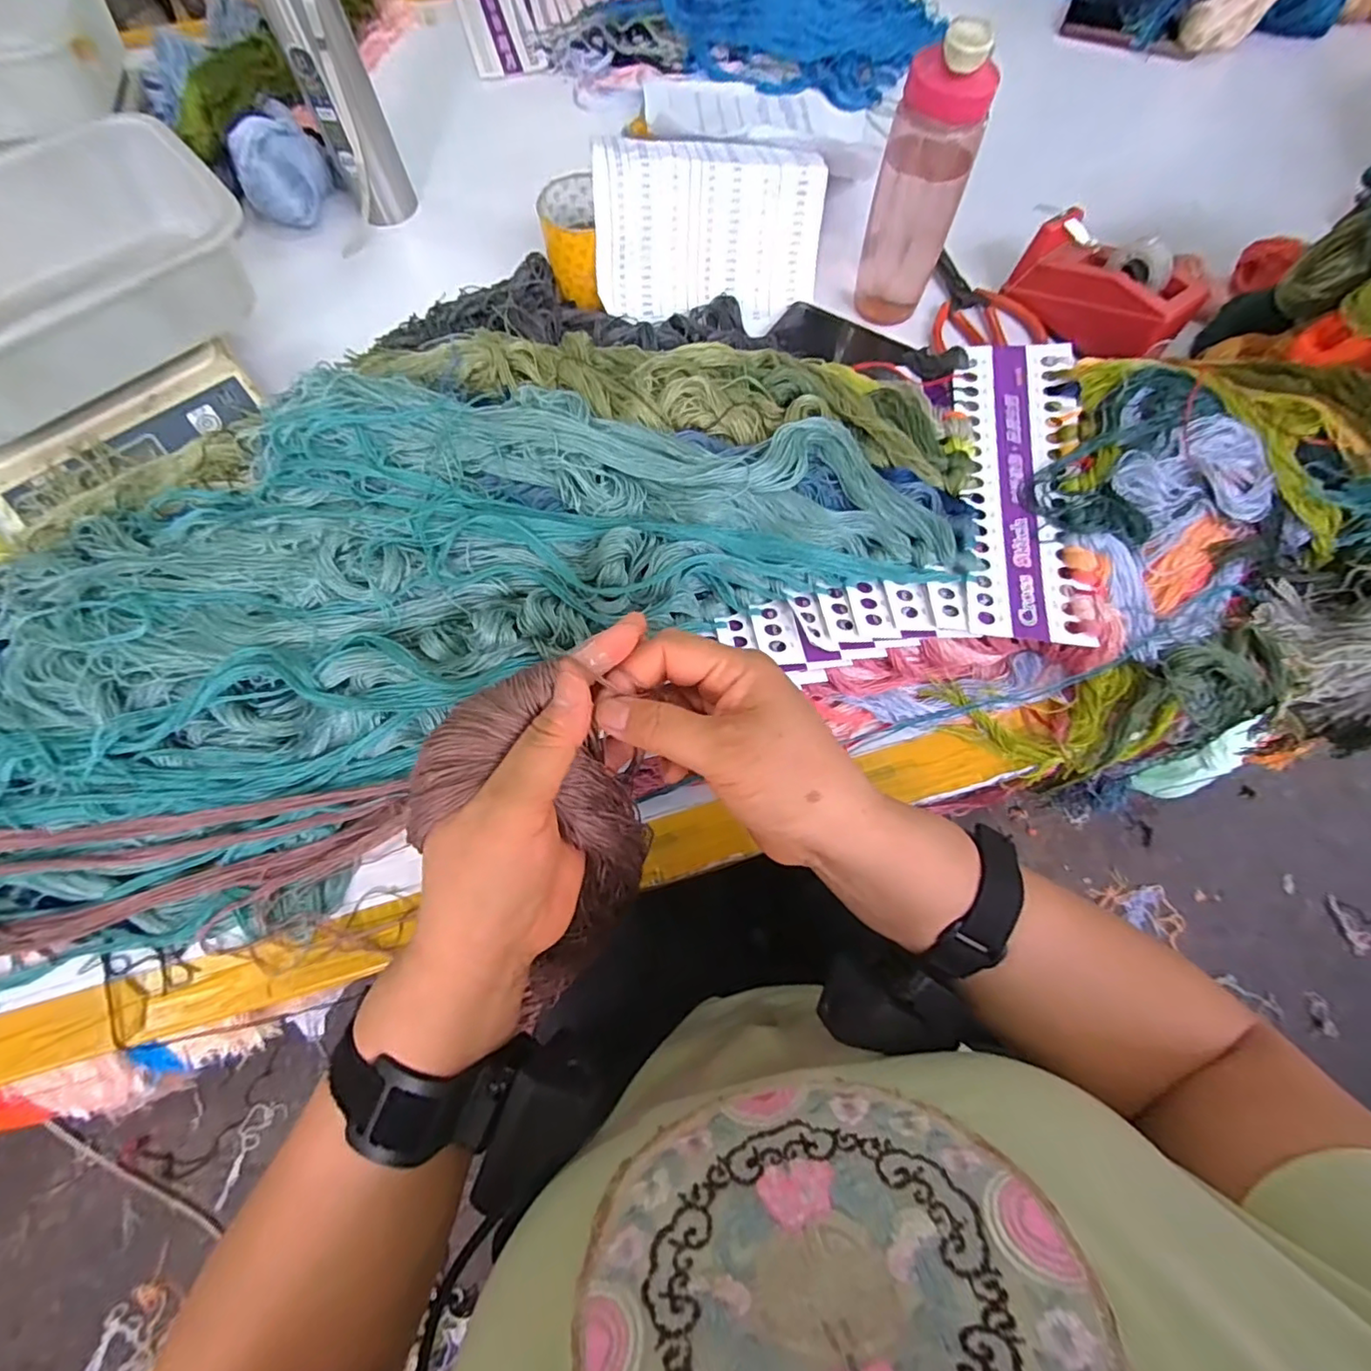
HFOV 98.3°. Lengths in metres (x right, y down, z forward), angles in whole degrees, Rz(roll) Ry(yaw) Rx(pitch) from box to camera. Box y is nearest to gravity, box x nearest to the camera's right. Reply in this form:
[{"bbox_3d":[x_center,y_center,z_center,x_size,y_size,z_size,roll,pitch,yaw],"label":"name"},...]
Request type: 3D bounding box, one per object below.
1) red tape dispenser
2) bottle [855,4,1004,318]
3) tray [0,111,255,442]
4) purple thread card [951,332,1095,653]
[{"bbox_3d":[0.370,-0.353,0.532,0.064,0.062,0.152,-36,73,-12],"label":"red tape dispenser"},{"bbox_3d":[0.195,-0.411,0.496,0.070,0.199,0.058,20,71,9],"label":"bottle"},{"bbox_3d":[-0.471,-0.297,0.443,0.269,0.085,0.214,-41,74,-14],"label":"tray"},{"bbox_3d":[0.239,-0.147,0.423,0.077,0.009,0.243,5,73,5],"label":"purple thread card"}]

